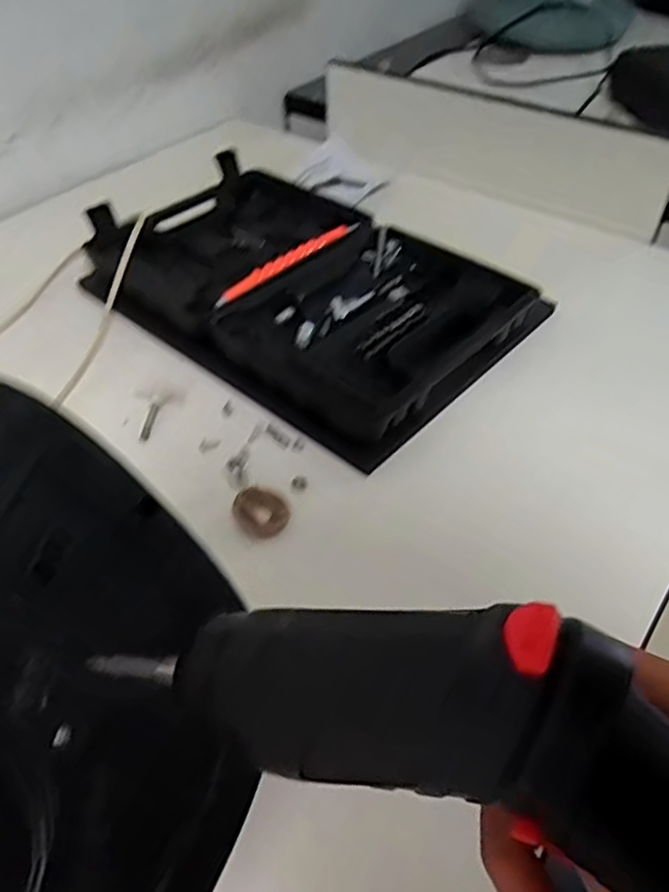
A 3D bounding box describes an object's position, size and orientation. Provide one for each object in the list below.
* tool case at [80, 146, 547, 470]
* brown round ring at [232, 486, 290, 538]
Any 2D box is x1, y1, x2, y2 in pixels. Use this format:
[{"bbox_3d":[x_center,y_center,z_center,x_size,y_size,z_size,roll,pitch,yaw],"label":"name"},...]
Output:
[{"bbox_3d":[-0.026,-0.143,0.559,0.354,0.042,0.241,32,54,27],"label":"tool case"},{"bbox_3d":[-0.046,0.040,0.407,0.033,0.009,0.035,0,46,0],"label":"brown round ring"}]

